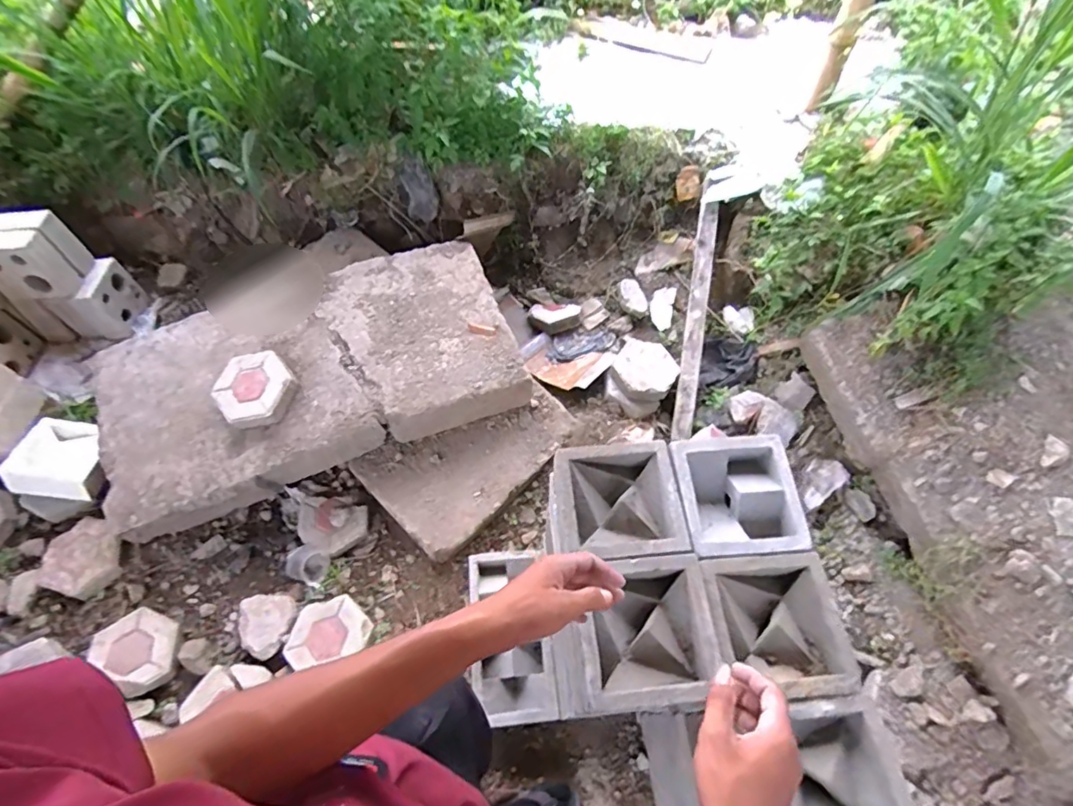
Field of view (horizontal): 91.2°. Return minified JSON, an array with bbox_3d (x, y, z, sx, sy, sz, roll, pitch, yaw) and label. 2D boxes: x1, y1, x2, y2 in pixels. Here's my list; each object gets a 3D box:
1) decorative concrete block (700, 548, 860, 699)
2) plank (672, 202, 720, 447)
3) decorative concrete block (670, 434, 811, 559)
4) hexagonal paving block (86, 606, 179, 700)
[{"bbox_3d":[0.365,0.348,0.820,0.193,0.080,0.200,-5,58,-4],"label":"decorative concrete block"},{"bbox_3d":[0.536,-0.298,1.771,0.071,0.049,0.864,10,80,5],"label":"plank"},{"bbox_3d":[0.343,0.164,0.912,0.196,0.076,0.207,-4,58,-3],"label":"decorative concrete block"},{"bbox_3d":[-0.999,0.620,1.337,0.215,0.061,0.155,27,61,16],"label":"hexagonal paving block"}]

